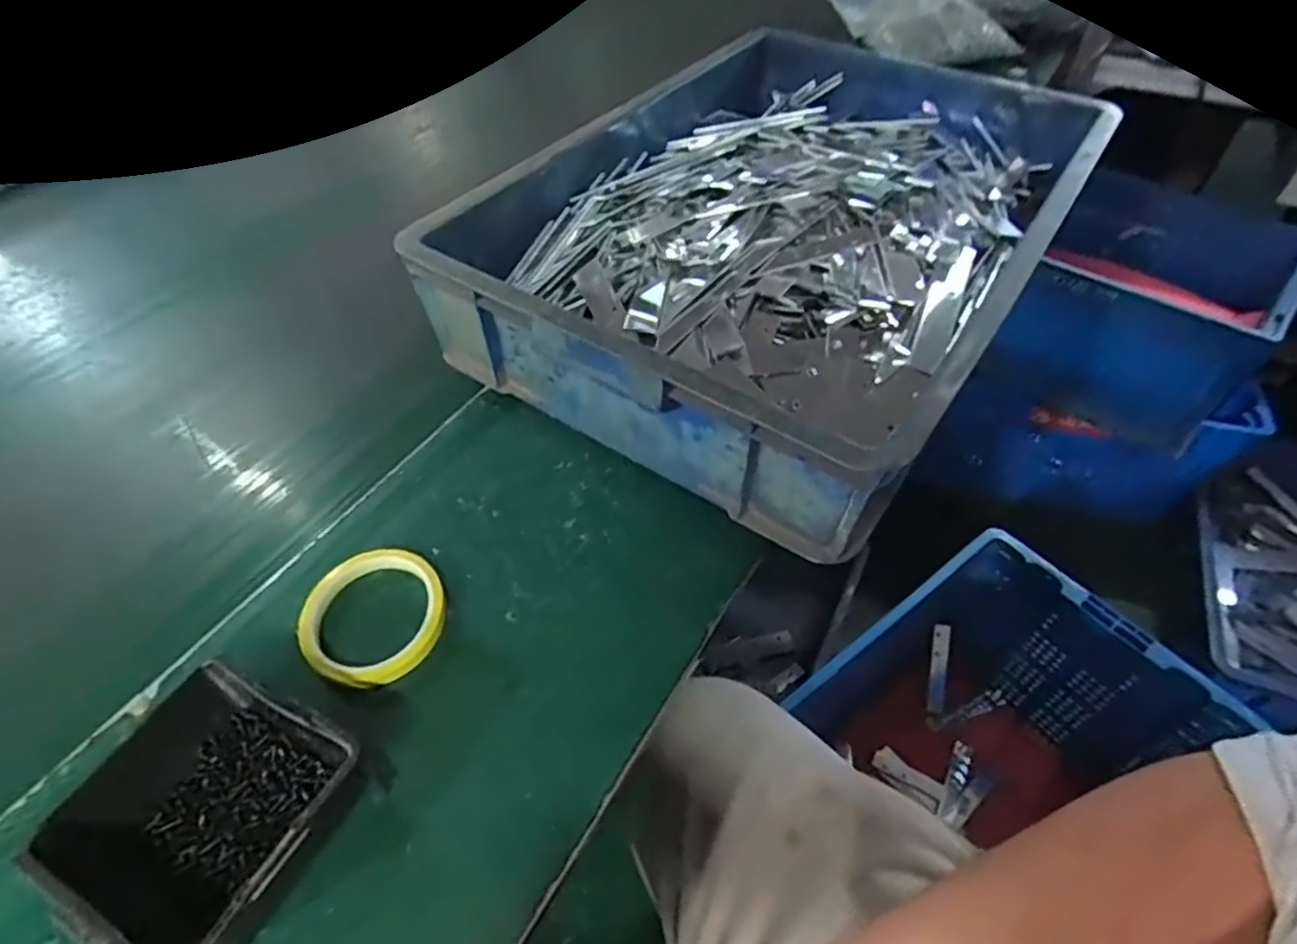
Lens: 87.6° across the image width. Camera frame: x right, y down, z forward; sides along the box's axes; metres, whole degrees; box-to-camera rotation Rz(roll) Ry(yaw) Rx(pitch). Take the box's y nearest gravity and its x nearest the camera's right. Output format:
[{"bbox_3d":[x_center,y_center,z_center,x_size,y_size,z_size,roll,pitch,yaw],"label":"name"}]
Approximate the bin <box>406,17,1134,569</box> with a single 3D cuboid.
[{"bbox_3d":[0.145,-0.248,0.651,0.417,0.118,0.636,27,56,22],"label":"bin"}]

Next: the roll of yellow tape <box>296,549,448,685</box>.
[{"bbox_3d":[-0.185,0.095,0.455,0.094,0.018,0.091,-1,50,1],"label":"roll of yellow tape"}]

